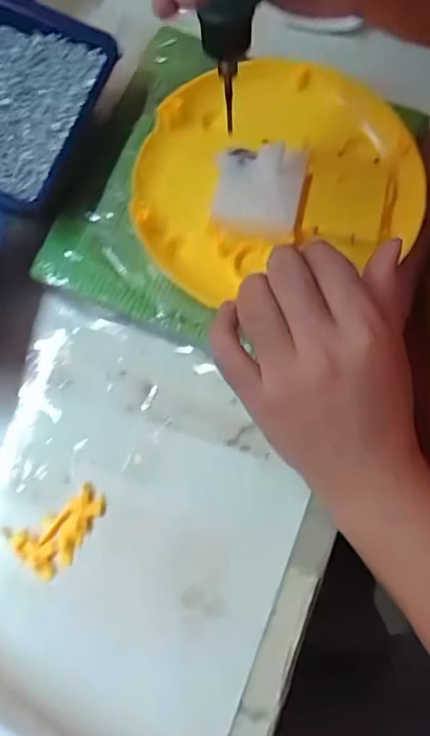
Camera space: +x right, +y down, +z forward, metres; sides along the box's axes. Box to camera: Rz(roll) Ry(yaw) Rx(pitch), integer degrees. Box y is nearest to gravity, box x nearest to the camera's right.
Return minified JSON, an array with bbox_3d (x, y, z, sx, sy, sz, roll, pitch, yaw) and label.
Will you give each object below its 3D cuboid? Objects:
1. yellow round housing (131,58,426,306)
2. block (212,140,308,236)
[{"bbox_3d":[0.037,-0.130,0.377,0.182,0.027,0.156,-14,74,-5],"label":"yellow round housing"},{"bbox_3d":[0.028,-0.114,0.355,0.055,0.014,0.058,5,73,1],"label":"block"}]

